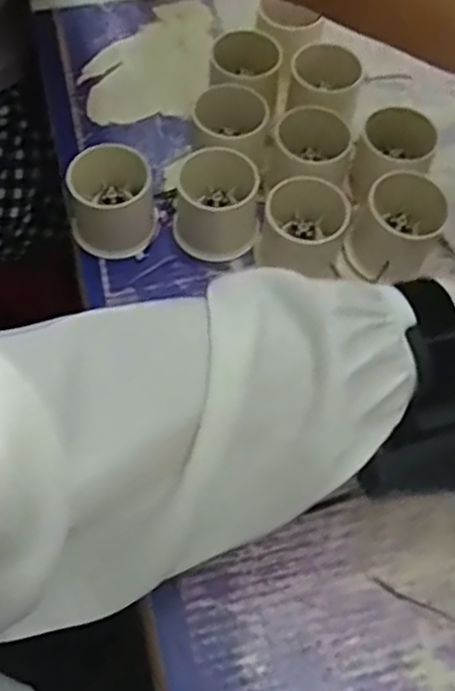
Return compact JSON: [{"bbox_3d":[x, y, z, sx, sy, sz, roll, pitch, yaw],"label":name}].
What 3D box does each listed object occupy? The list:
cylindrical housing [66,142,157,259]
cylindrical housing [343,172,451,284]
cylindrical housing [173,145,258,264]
[{"bbox_3d":[-0.074,-0.090,0.473,0.053,0.053,0.051,0,62,-1],"label":"cylindrical housing"},{"bbox_3d":[0.107,-0.072,0.470,0.050,0.055,0.054,0,62,-1],"label":"cylindrical housing"},{"bbox_3d":[-0.008,-0.093,0.478,0.053,0.047,0.048,-2,62,-2],"label":"cylindrical housing"}]

